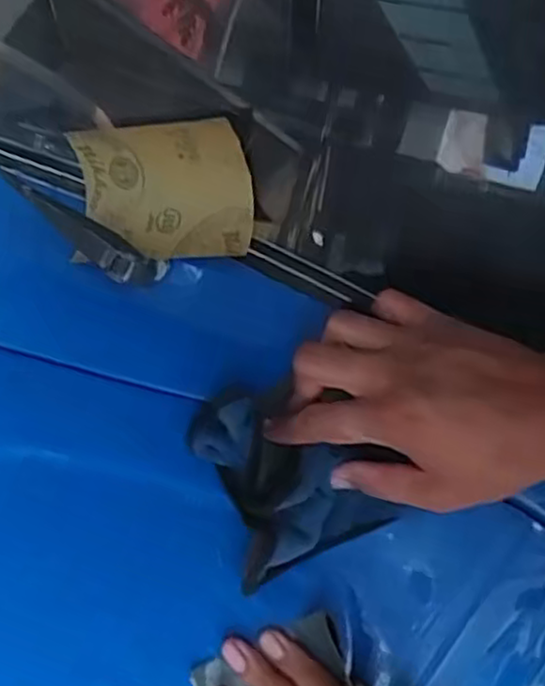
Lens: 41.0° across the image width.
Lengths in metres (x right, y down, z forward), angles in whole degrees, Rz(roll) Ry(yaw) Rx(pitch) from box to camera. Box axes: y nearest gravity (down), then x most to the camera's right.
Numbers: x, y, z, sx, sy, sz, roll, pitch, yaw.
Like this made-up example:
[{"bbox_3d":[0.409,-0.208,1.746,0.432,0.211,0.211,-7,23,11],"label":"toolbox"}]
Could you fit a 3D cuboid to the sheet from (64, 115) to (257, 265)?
[{"bbox_3d":[-0.086,-0.104,0.531,0.148,0.088,0.075,12,62,14],"label":"sheet"}]

